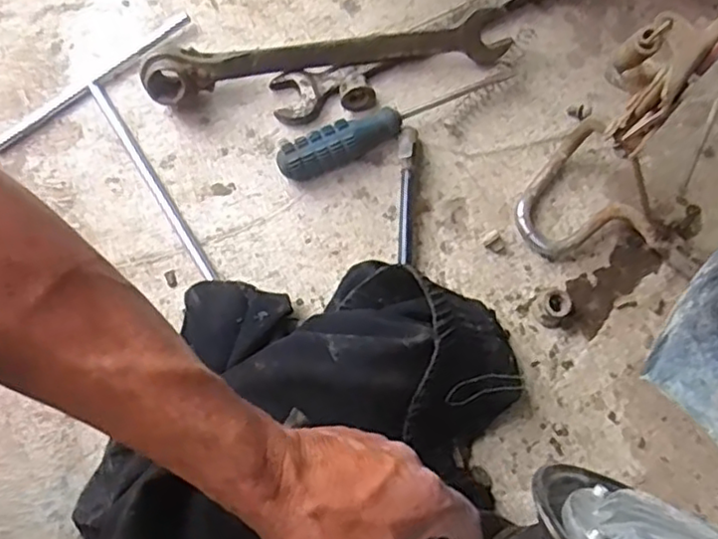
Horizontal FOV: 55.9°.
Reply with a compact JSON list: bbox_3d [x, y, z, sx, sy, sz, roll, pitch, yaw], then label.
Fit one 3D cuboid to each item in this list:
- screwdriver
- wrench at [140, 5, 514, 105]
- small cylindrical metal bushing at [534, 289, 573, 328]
[{"bbox_3d":[0.032,-0.113,0.510,0.195,0.027,0.028,-22,76,-7],"label":"screwdriver"},{"bbox_3d":[-0.022,-0.159,0.520,0.273,0.041,0.027,-9,75,-7],"label":"wrench"},{"bbox_3d":[0.138,0.027,0.477,0.023,0.018,0.023,0,75,-1],"label":"small cylindrical metal bushing"}]

